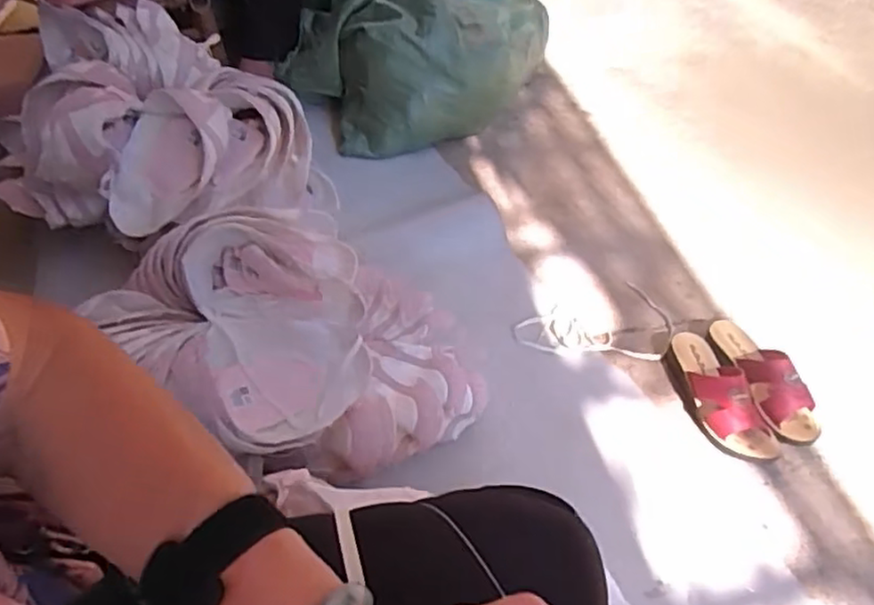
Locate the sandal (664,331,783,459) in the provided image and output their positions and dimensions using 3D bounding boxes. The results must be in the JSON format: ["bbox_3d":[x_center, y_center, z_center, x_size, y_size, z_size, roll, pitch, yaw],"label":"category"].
[{"bbox_3d":[0.414,0.127,0.995,0.088,0.078,0.224,-9,48,-14],"label":"sandal"}]

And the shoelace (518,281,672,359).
[{"bbox_3d":[0.268,0.051,1.097,0.264,0.009,0.153,-16,50,-21],"label":"shoelace"}]

